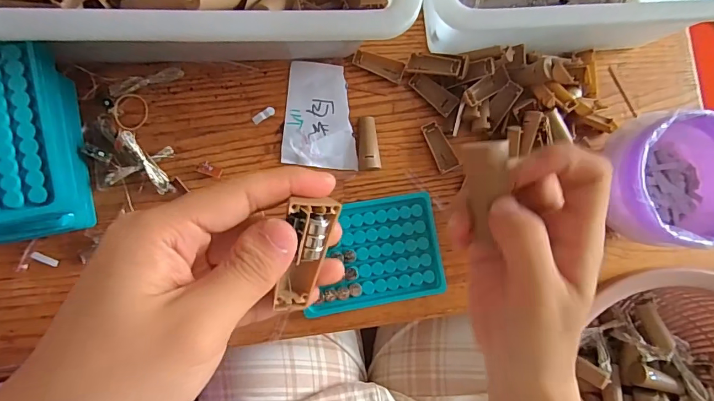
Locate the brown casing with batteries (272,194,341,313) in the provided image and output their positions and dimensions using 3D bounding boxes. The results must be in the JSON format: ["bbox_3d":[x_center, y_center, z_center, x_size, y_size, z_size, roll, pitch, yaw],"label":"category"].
[{"bbox_3d":[-0.021,0.023,0.167,0.018,0.013,0.049,13,115,-6],"label":"brown casing with batteries"}]

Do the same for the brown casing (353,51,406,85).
[{"bbox_3d":[0.021,-0.129,0.396,0.049,0.008,0.018,16,83,-5],"label":"brown casing"}]

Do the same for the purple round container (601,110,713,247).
[{"bbox_3d":[0.270,-0.017,0.359,0.105,0.062,0.107,1,84,-7],"label":"purple round container"}]

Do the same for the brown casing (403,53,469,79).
[{"bbox_3d":[0.075,-0.127,0.391,0.056,0.009,0.020,12,82,21],"label":"brown casing"}]

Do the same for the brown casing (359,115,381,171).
[{"bbox_3d":[0.012,-0.054,0.389,0.020,0.009,0.049,-2,85,-7],"label":"brown casing"}]

